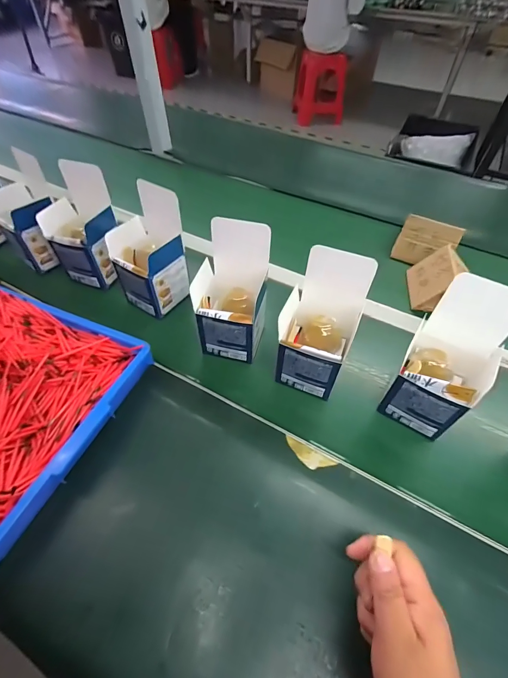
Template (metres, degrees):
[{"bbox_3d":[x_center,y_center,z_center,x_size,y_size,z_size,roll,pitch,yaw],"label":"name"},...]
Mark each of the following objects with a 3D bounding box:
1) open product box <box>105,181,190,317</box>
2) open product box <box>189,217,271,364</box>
[{"bbox_3d":[-0.166,-0.134,0.518,0.107,0.169,0.093,27,56,20],"label":"open product box"},{"bbox_3d":[-0.029,-0.065,0.462,0.100,0.168,0.103,13,52,10],"label":"open product box"}]

